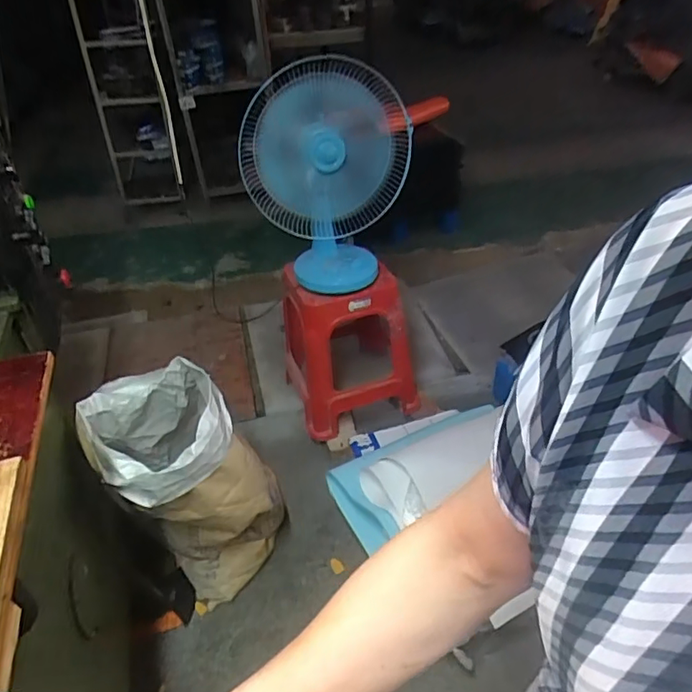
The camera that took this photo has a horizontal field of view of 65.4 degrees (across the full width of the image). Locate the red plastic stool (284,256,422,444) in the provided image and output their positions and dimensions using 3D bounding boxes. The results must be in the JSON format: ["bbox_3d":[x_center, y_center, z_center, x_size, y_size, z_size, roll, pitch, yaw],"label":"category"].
[{"bbox_3d":[0.014,-0.015,1.746,0.383,0.508,0.347,-11,39,-14],"label":"red plastic stool"}]

